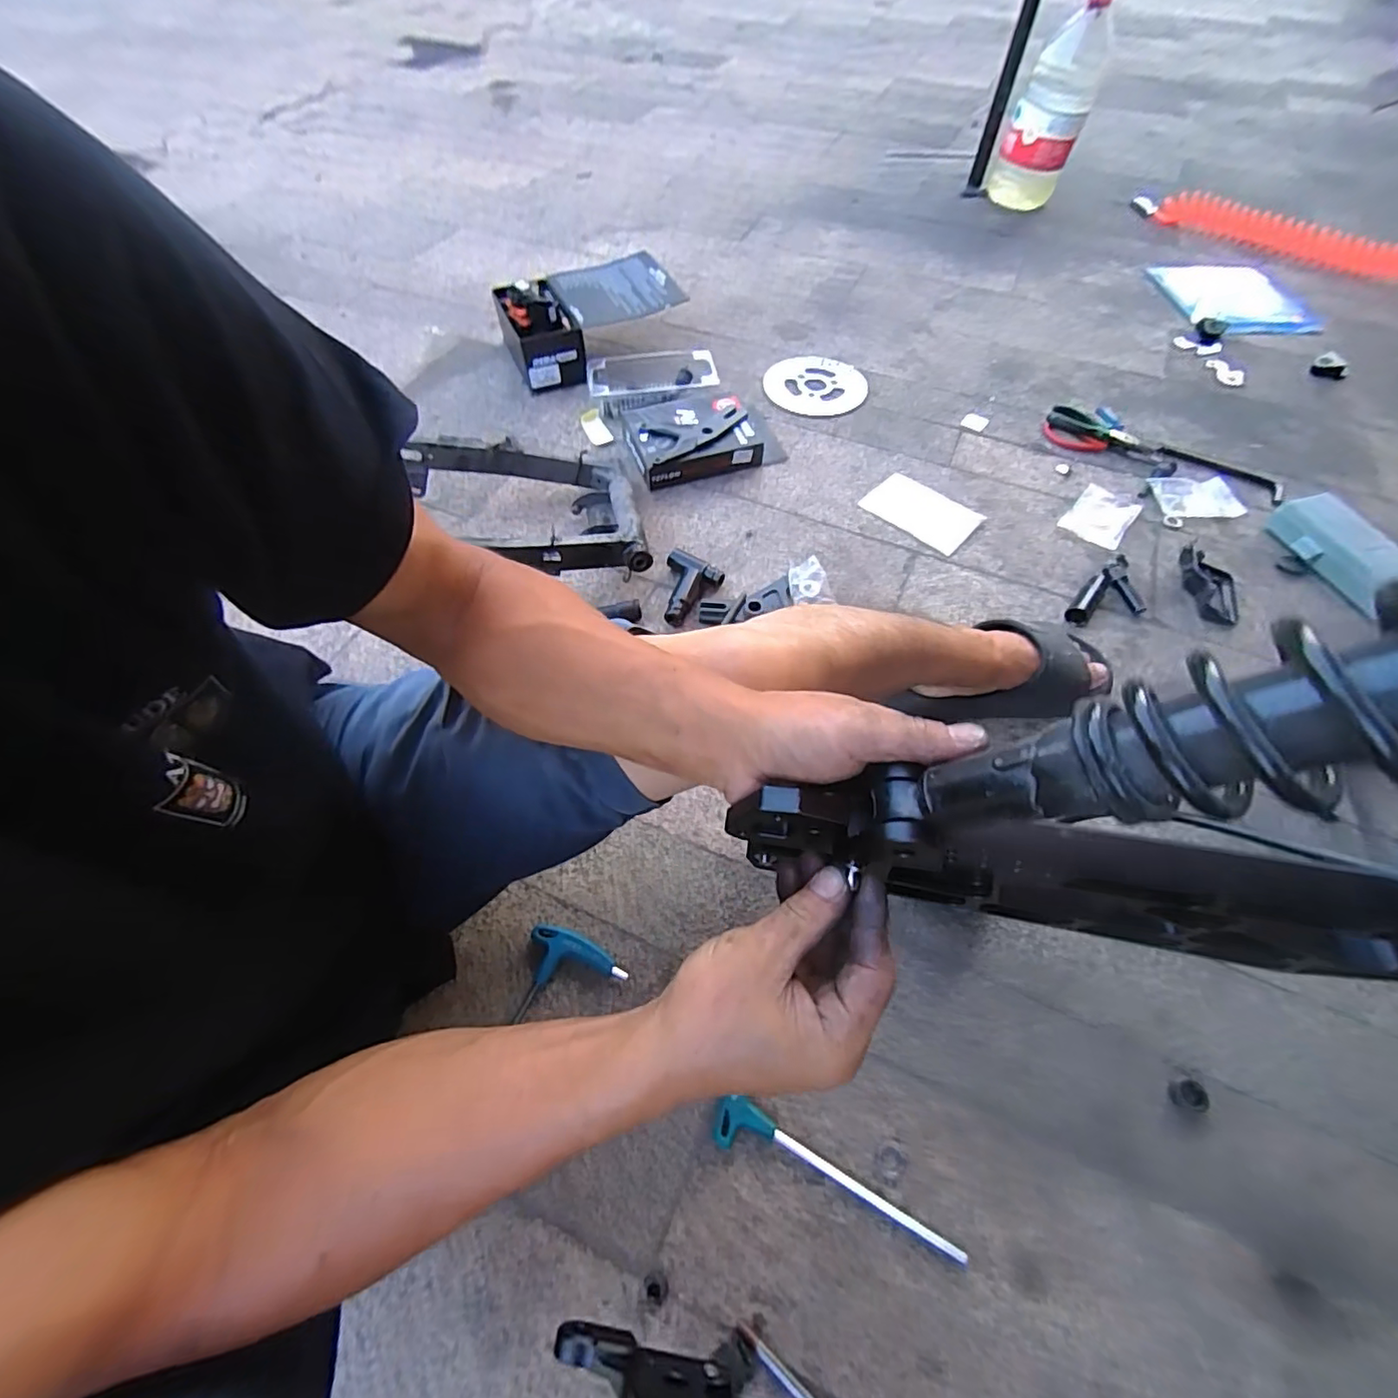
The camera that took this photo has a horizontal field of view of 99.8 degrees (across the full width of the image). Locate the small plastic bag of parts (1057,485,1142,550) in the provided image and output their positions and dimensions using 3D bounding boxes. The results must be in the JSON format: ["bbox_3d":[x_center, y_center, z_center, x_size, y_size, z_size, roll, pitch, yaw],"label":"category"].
[{"bbox_3d":[0.569,-0.259,0.833,0.078,0.004,0.116,38,66,20],"label":"small plastic bag of parts"}]

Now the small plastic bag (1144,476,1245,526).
[{"bbox_3d":[0.717,-0.288,0.849,0.117,0.008,0.090,-2,59,-1],"label":"small plastic bag"}]

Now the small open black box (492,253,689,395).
[{"bbox_3d":[-0.186,-0.641,0.996,0.290,0.106,0.188,-30,63,-16],"label":"small open black box"}]

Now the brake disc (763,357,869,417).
[{"bbox_3d":[0.197,-0.533,0.997,0.168,0.011,0.158,0,59,0],"label":"brake disc"}]

